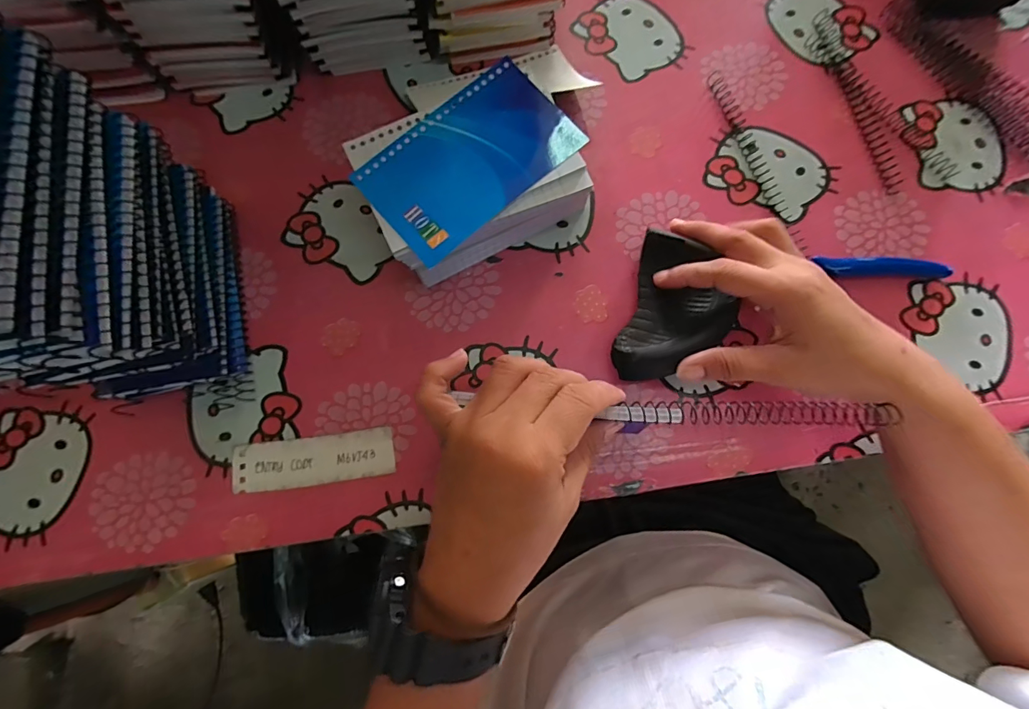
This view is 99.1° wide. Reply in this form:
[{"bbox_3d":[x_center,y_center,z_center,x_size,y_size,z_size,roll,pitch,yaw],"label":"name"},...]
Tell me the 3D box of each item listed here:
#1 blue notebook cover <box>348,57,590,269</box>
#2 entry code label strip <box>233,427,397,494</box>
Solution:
[{"bbox_3d":[-0.028,-0.123,0.273,0.128,0.008,0.079,-40,81,-7],"label":"blue notebook cover"},{"bbox_3d":[-0.134,0.071,0.294,0.105,0.004,0.031,-7,79,-1],"label":"entry code label strip"}]

